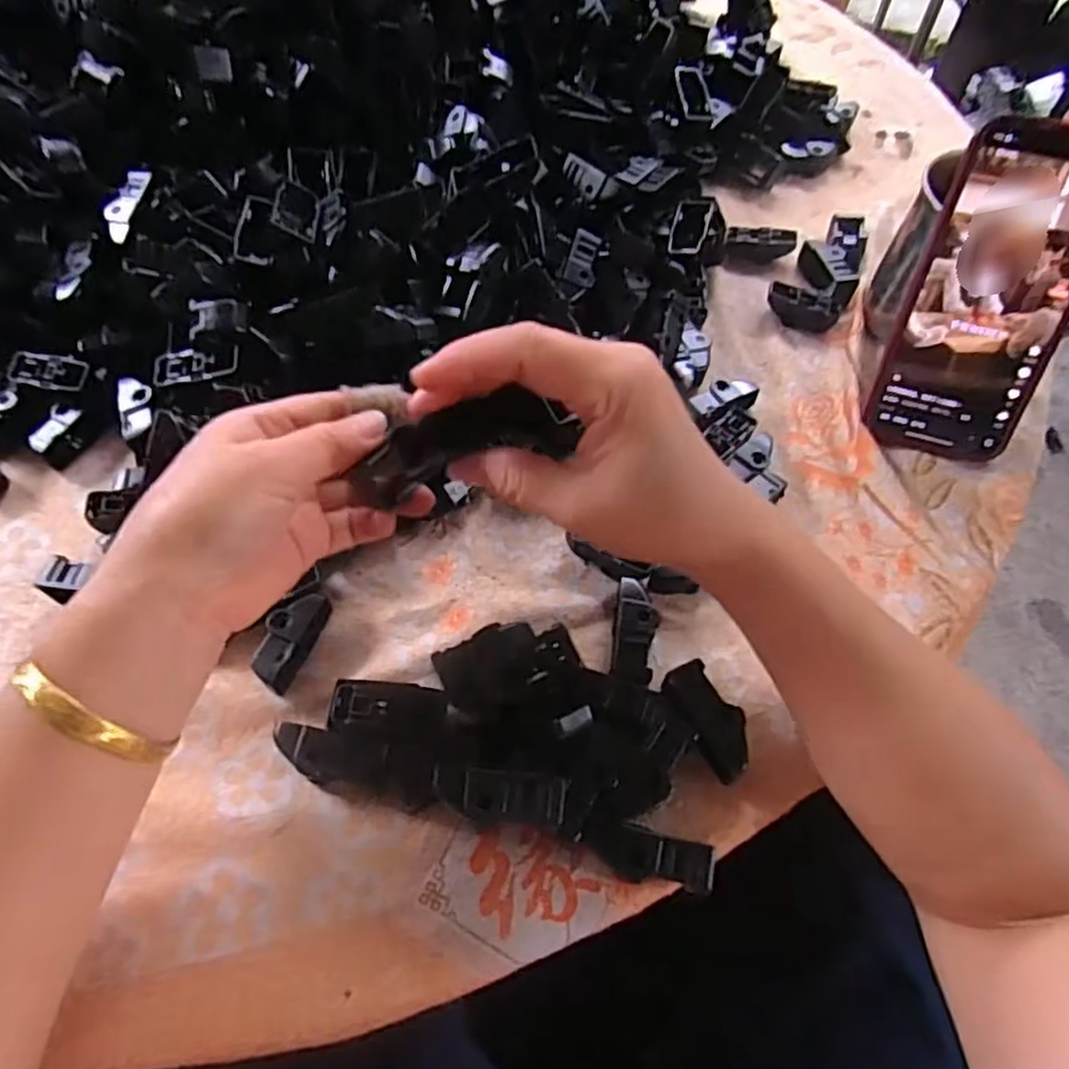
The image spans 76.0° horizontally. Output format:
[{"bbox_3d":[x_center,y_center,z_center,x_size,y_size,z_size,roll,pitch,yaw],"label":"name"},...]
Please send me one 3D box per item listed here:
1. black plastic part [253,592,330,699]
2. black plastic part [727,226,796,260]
[{"bbox_3d":[-0.113,0.048,0.313,0.017,0.019,0.045,17,61,10],"label":"black plastic part"},{"bbox_3d":[0.151,-0.195,0.457,0.044,0.014,0.017,12,60,7],"label":"black plastic part"}]

